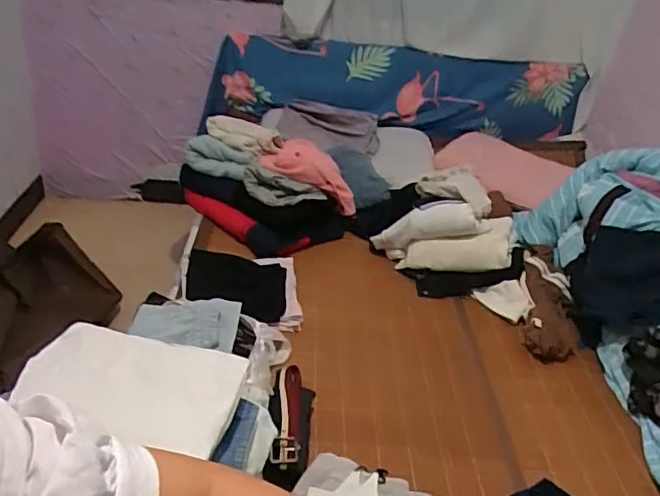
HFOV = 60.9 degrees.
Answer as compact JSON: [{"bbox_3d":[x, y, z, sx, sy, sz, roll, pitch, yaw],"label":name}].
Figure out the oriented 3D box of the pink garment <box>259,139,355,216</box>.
[{"bbox_3d":[-0.048,-0.223,1.734,0.320,0.124,0.159,33,32,-13],"label":"pink garment"}]

